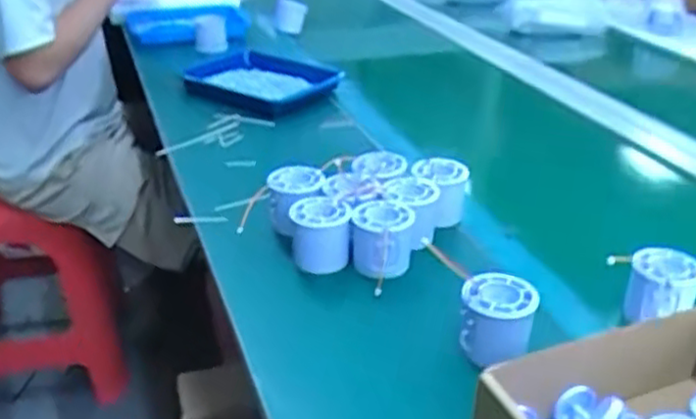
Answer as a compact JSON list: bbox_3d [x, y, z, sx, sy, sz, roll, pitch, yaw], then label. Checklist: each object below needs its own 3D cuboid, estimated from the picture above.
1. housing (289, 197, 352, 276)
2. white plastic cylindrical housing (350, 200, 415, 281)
[{"bbox_3d":[-0.027,0.024,0.674,0.054,0.060,0.046,-2,28,-7],"label":"housing"},{"bbox_3d":[0.030,0.029,0.667,0.054,0.058,0.057,2,28,-1],"label":"white plastic cylindrical housing"}]

